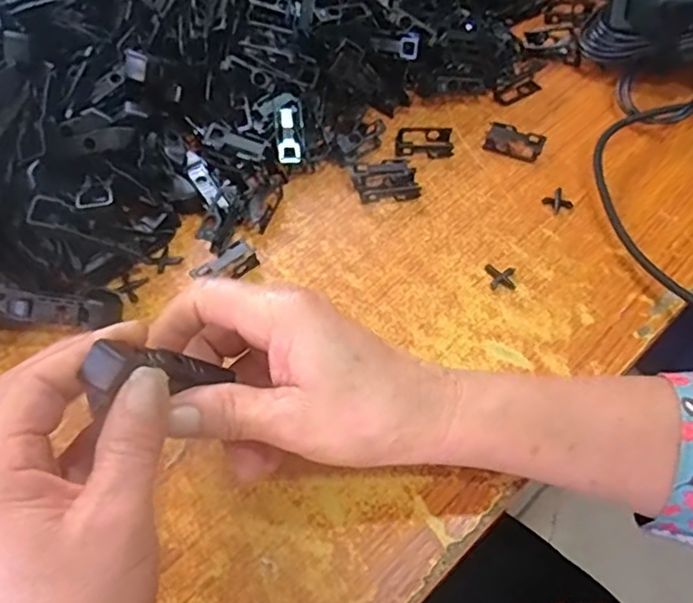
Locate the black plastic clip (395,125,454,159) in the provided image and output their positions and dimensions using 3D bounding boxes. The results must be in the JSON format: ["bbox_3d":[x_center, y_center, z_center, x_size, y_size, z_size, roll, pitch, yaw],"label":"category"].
[{"bbox_3d":[0.055,-0.112,0.436,0.040,0.010,0.022,4,56,4],"label":"black plastic clip"}]

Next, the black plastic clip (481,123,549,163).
[{"bbox_3d":[0.117,-0.111,0.434,0.038,0.011,0.021,24,60,16],"label":"black plastic clip"}]

